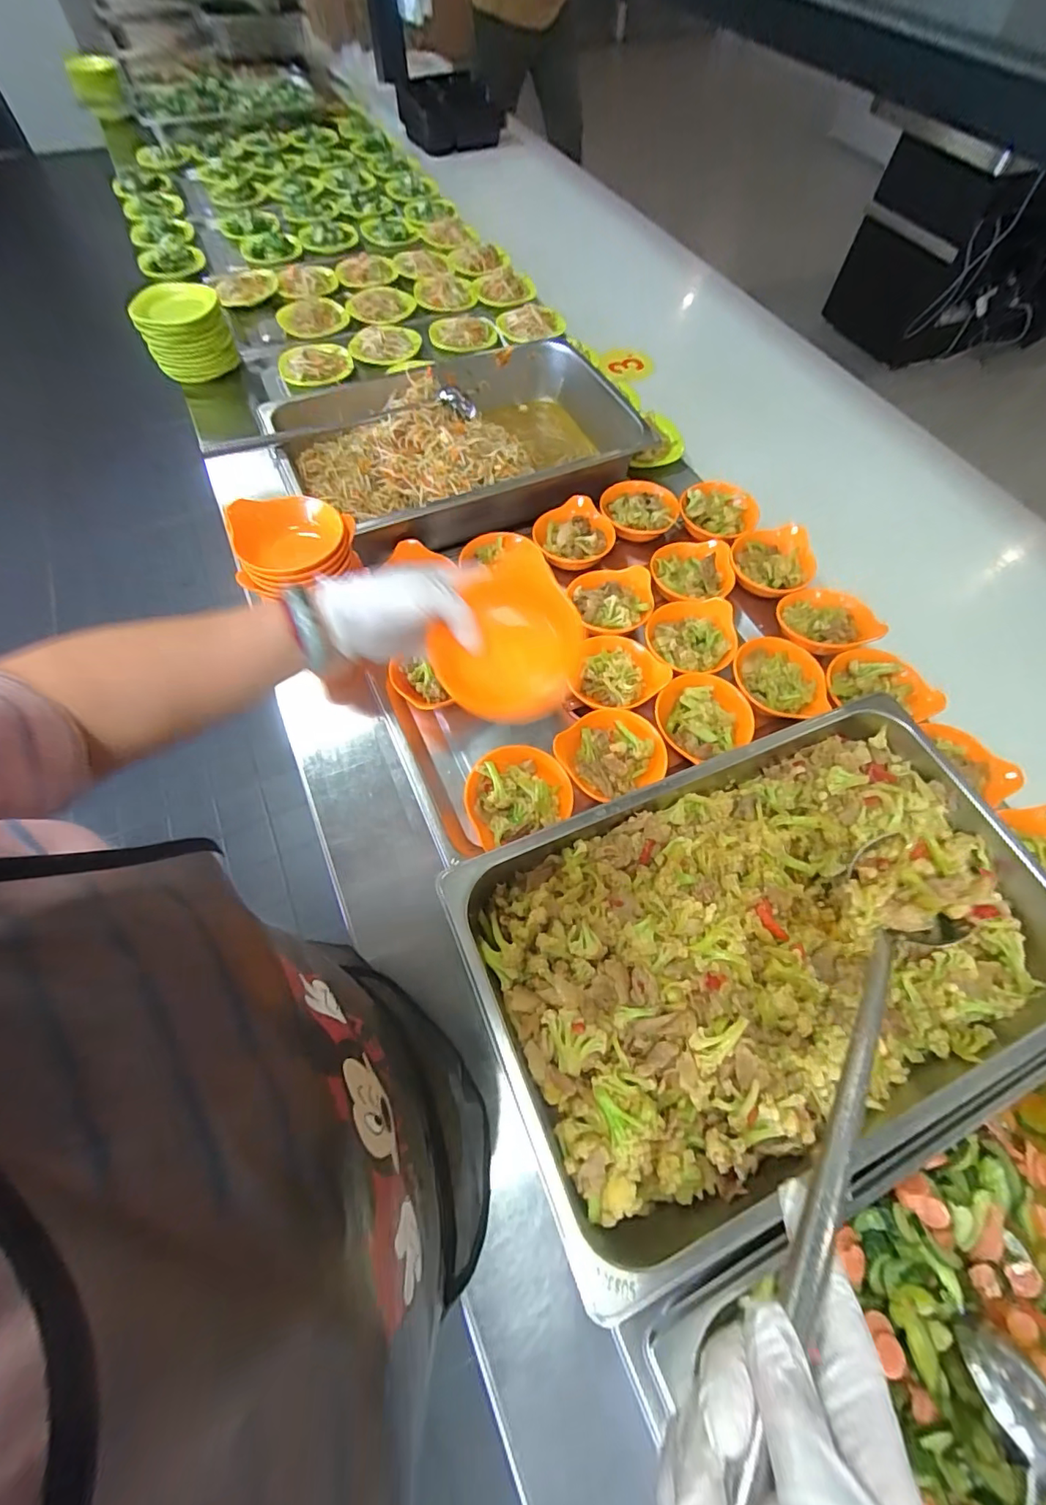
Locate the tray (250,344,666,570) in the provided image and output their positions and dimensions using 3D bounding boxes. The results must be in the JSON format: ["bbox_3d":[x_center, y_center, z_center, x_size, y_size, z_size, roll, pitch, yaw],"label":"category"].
[{"bbox_3d":[-0.077,-0.488,0.820,0.546,0.101,0.339,-25,66,-14],"label":"tray"}]

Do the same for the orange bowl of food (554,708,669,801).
[{"bbox_3d":[0.105,0.002,0.615,0.120,0.035,0.106,-27,67,-15],"label":"orange bowl of food"}]

